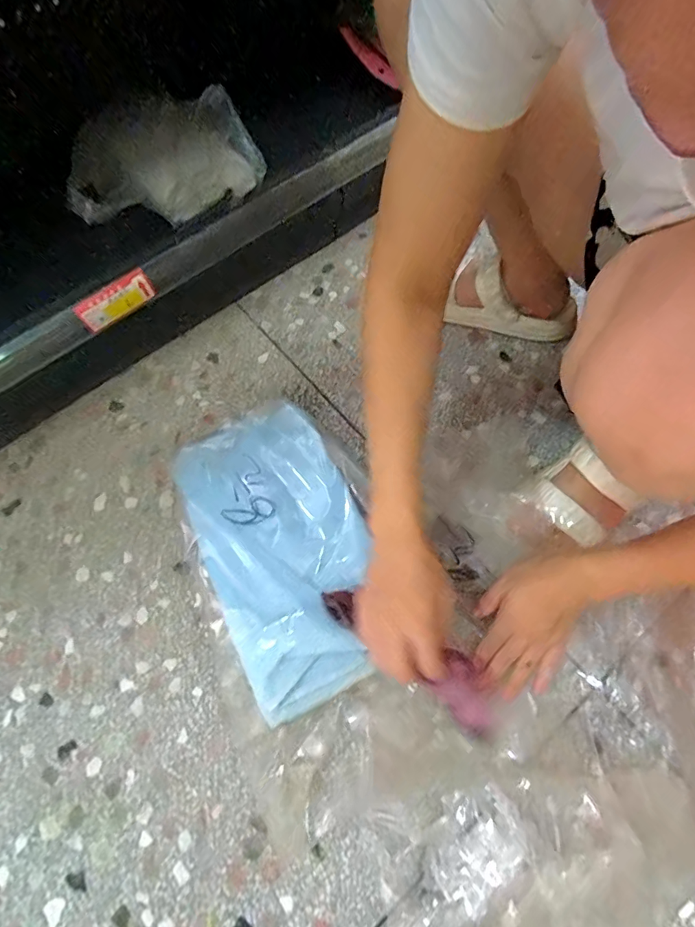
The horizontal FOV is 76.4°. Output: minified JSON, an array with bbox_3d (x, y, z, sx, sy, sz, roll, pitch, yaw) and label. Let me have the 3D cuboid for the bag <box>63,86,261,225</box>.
[{"bbox_3d":[-0.205,-0.354,0.527,0.048,0.136,0.253,33,47,14],"label":"bag"}]

